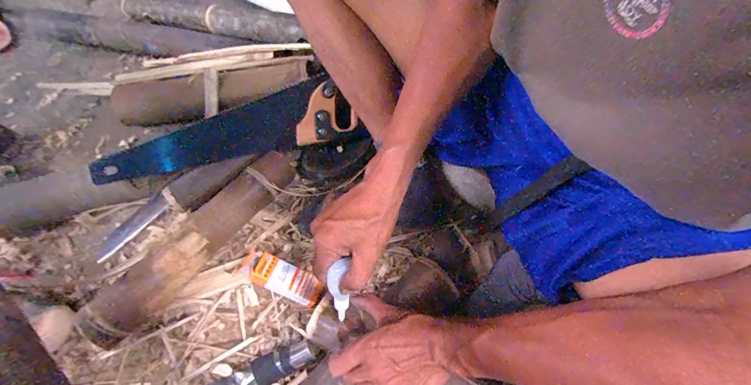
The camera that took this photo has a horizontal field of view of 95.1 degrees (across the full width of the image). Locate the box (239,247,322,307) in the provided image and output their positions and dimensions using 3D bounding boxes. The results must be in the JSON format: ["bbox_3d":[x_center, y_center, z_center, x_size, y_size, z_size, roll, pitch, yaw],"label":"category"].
[{"bbox_3d":[-0.144,0.128,0.519,0.127,0.048,0.046,27,65,0],"label":"box"}]

